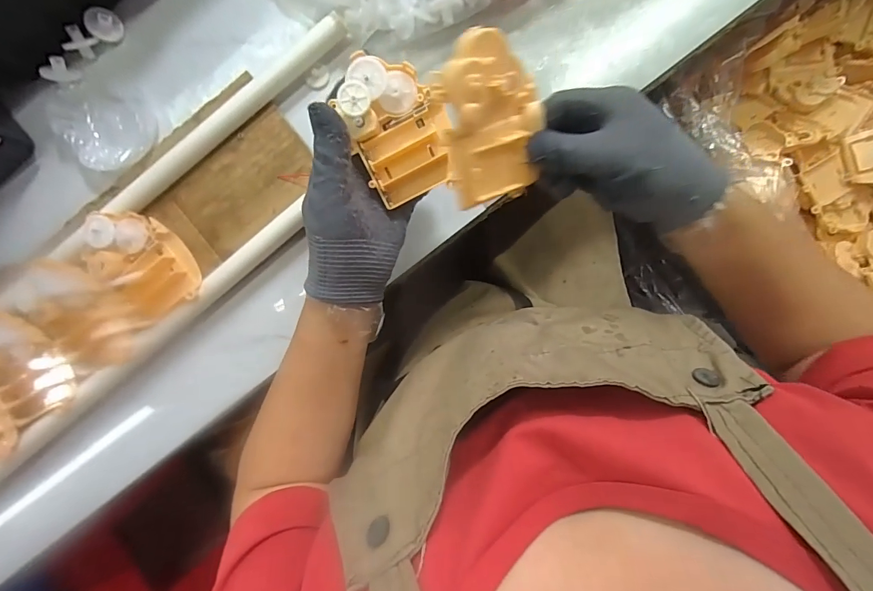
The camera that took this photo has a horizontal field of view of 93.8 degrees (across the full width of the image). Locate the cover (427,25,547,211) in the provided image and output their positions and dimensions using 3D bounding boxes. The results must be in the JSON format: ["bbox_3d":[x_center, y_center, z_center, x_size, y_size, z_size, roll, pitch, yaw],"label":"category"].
[{"bbox_3d":[0.035,-0.105,0.248,0.068,0.014,0.094,-24,128,-18],"label":"cover"}]

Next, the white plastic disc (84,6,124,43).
[{"bbox_3d":[-0.298,-0.243,0.367,0.026,0.027,0.011,-53,45,-1],"label":"white plastic disc"}]

